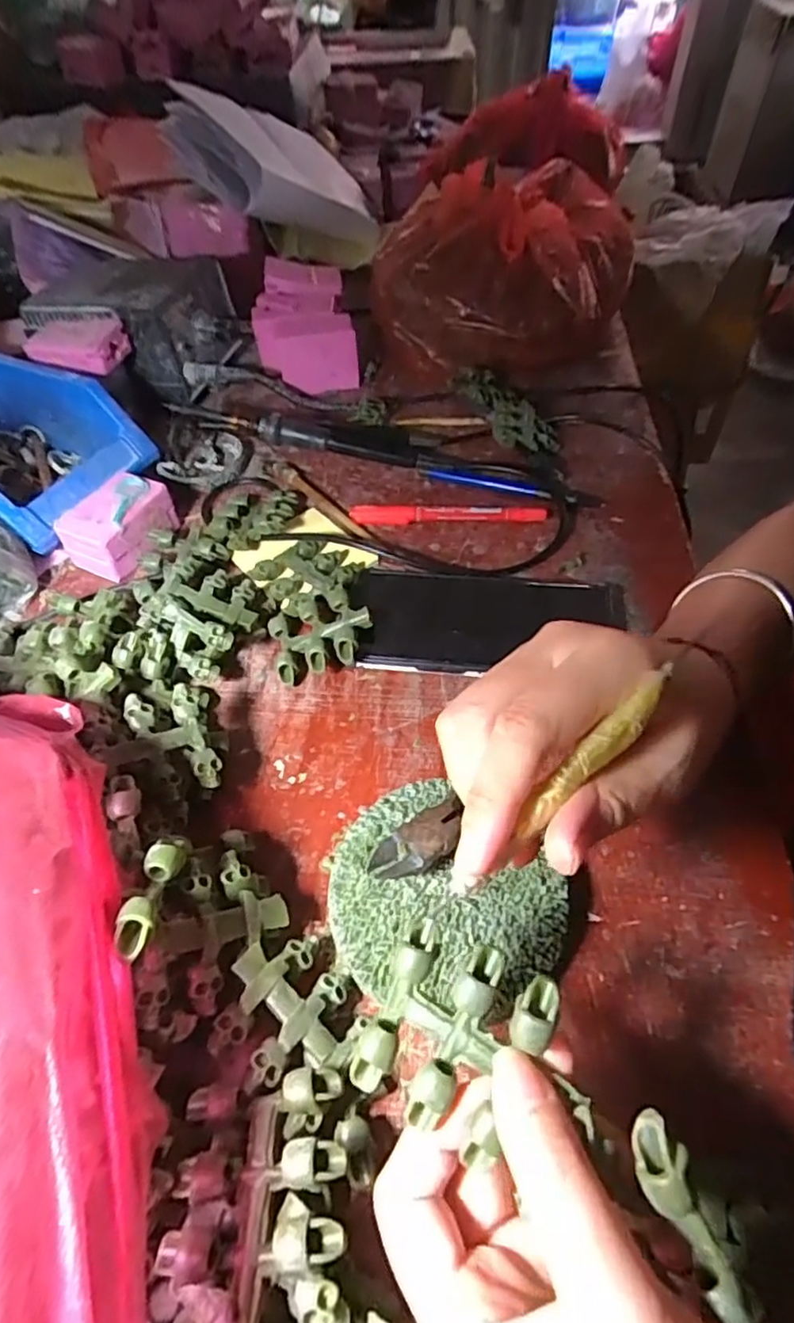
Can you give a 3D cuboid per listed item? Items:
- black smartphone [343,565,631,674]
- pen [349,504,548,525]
[{"bbox_3d":[0.056,-0.026,0.393,0.166,0.012,0.081,3,53,5],"label":"black smartphone"},{"bbox_3d":[0.037,-0.107,0.462,0.140,0.009,0.016,0,53,3],"label":"pen"}]

